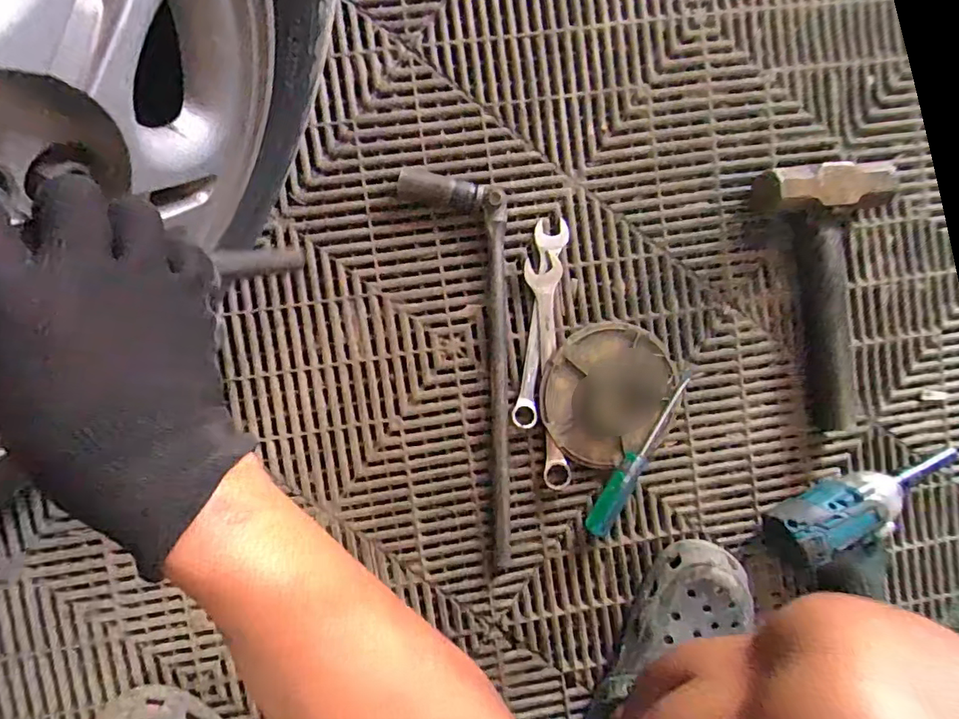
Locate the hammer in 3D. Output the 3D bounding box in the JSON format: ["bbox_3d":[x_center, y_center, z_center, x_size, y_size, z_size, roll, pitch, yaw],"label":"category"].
[{"bbox_3d":[0.356,-0.060,0.514,0.125,0.061,0.262,-12,93,-4],"label":"hammer"}]

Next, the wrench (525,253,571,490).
[{"bbox_3d":[0.068,0.014,0.521,0.035,0.014,0.227,-3,92,-4],"label":"wrench"}]

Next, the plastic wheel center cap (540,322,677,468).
[{"bbox_3d":[0.121,0.031,0.518,0.118,0.031,0.136,26,90,-5],"label":"plastic wheel center cap"}]

